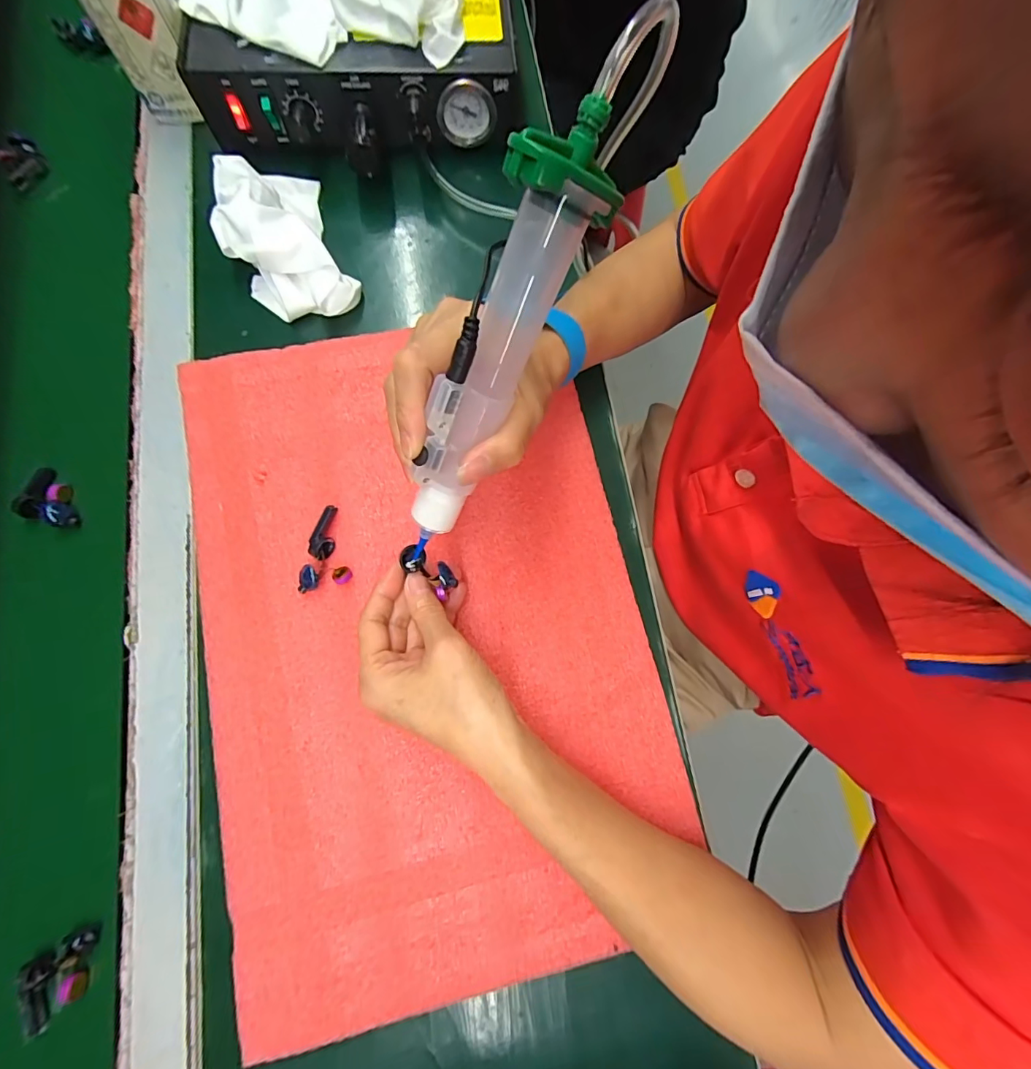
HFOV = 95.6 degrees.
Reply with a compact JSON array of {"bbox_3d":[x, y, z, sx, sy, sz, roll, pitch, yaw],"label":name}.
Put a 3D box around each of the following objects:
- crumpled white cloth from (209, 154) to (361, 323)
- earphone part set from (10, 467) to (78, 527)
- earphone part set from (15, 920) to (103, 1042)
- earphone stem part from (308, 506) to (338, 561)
[{"bbox_3d":[-0.171,-0.218,0.340,0.079,0.042,0.133,-26,79,-8],"label":"crumpled white cloth"},{"bbox_3d":[-0.304,-0.024,0.306,0.041,0.016,0.034,18,77,2],"label":"earphone part set"},{"bbox_3d":[-0.241,0.235,0.248,0.039,0.011,0.032,-32,80,-8],"label":"earphone part set"},{"bbox_3d":[-0.121,-0.001,0.298,0.012,0.010,0.034,9,77,0],"label":"earphone stem part"}]

